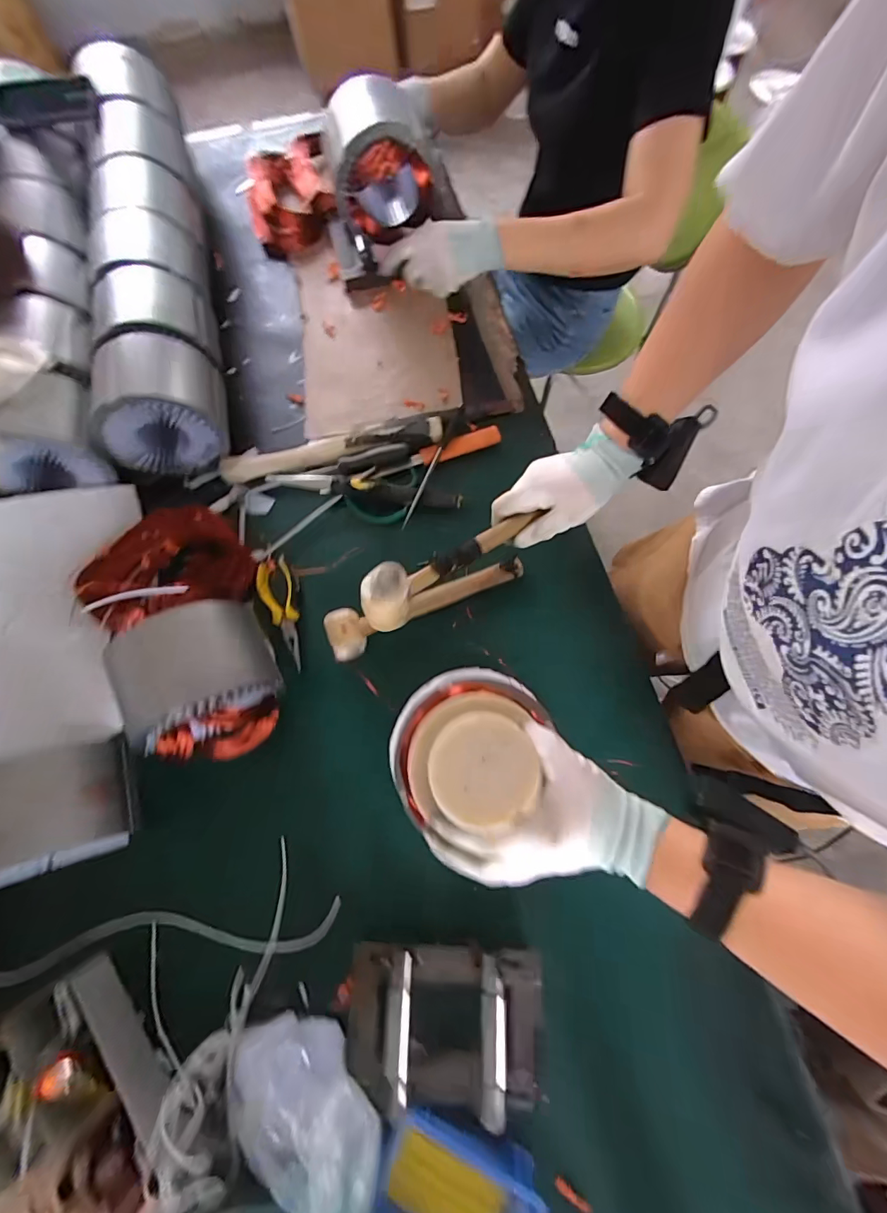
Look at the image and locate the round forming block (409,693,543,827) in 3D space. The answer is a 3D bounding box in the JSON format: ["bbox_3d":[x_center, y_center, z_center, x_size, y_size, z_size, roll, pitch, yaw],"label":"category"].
[{"bbox_3d":[0.020,0.111,0.347,0.095,0.055,0.091,0,73,1],"label":"round forming block"}]

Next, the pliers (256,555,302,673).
[{"bbox_3d":[-0.215,0.010,0.608,0.045,0.017,0.155,-17,73,-4],"label":"pliers"}]

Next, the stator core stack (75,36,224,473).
[{"bbox_3d":[-0.467,-0.548,0.714,0.169,0.127,0.704,-15,73,-4],"label":"stator core stack"}]

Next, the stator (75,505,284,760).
[{"bbox_3d":[-0.312,0.008,0.549,0.175,0.175,0.343,-32,61,-8],"label":"stator"}]

